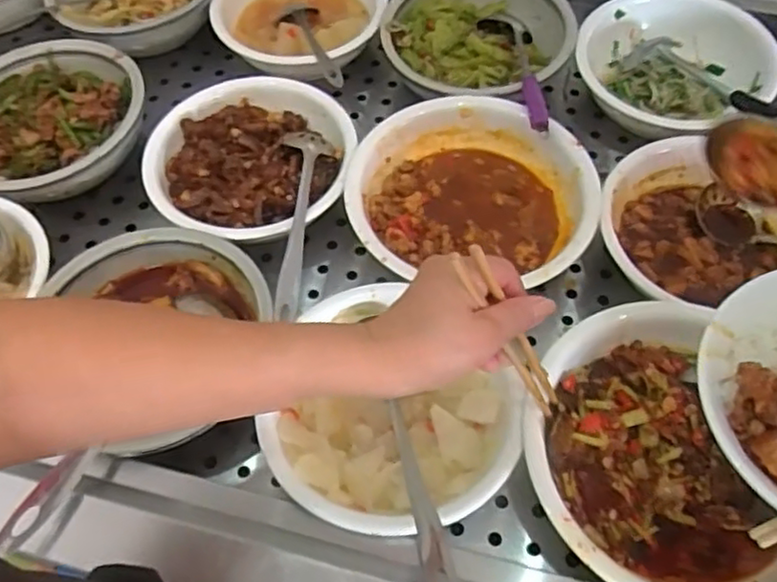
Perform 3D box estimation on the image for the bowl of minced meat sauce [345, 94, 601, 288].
[{"bbox_3d":[0.087,-0.106,0.703,0.237,0.066,0.217,-1,57,2],"label":"bowl of minced meat sauce"}]

